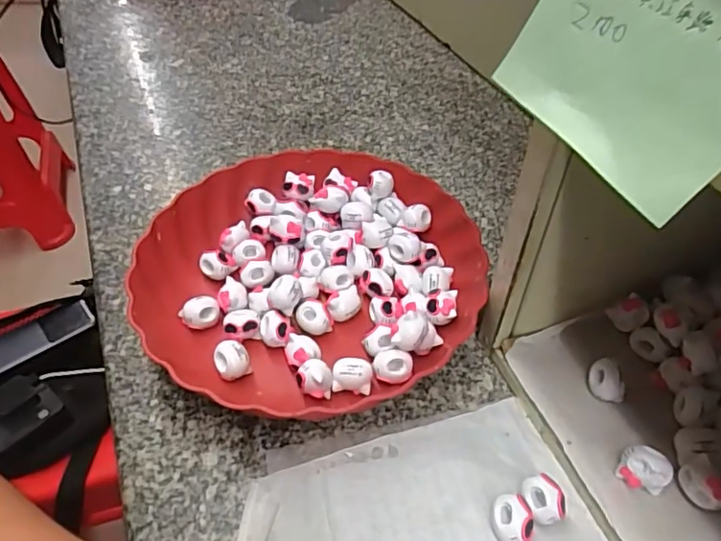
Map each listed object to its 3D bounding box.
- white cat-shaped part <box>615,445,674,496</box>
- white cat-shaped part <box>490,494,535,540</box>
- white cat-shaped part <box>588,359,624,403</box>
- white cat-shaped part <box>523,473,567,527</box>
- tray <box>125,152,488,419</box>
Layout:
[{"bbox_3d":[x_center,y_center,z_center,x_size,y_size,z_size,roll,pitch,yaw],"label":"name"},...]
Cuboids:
[{"bbox_3d":[0.156,0.108,0.308,0.025,0.021,0.015,16,50,16],"label":"white cat-shaped part"},{"bbox_3d":[0.082,0.136,0.307,0.022,0.018,0.023,-1,48,1],"label":"white cat-shaped part"},{"bbox_3d":[0.150,0.068,0.348,0.019,0.016,0.023,-2,48,0],"label":"white cat-shaped part"},{"bbox_3d":[0.101,0.129,0.313,0.019,0.019,0.024,-12,48,-9],"label":"white cat-shaped part"},{"bbox_3d":[-0.038,0.002,0.415,0.244,0.048,0.222,-6,48,-4],"label":"tray"}]

